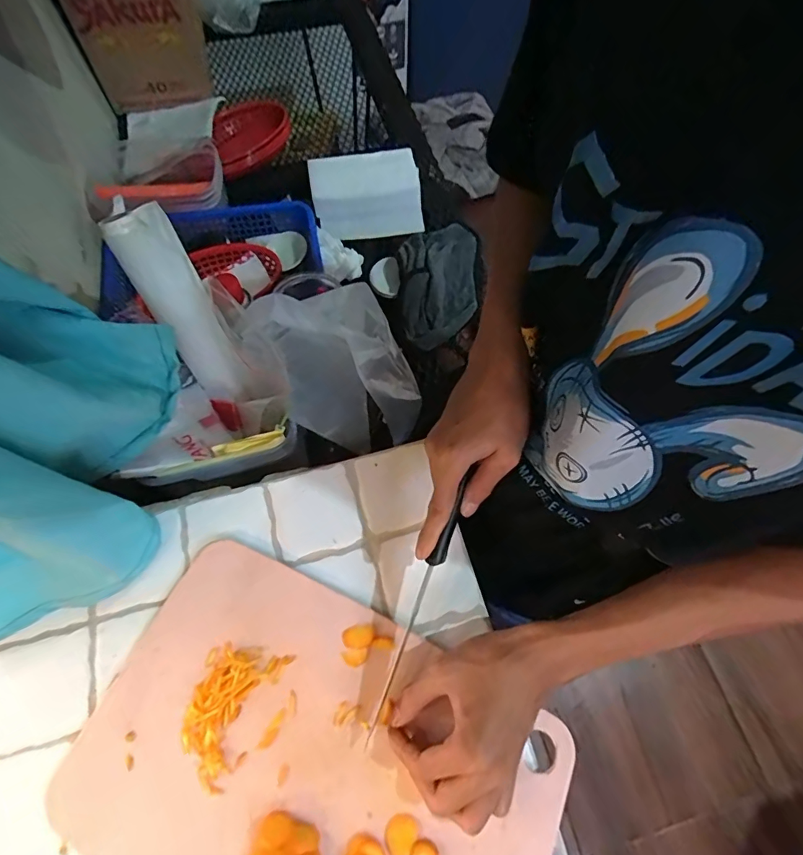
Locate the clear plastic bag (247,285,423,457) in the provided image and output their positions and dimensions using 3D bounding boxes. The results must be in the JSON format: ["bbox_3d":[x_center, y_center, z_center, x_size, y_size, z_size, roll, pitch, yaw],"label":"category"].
[{"bbox_3d":[-0.069,-0.074,0.499,0.136,0.061,0.190,-23,69,-10],"label":"clear plastic bag"}]

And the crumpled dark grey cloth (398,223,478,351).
[{"bbox_3d":[0.062,-0.239,0.734,0.125,0.036,0.243,4,67,1],"label":"crumpled dark grey cloth"}]

